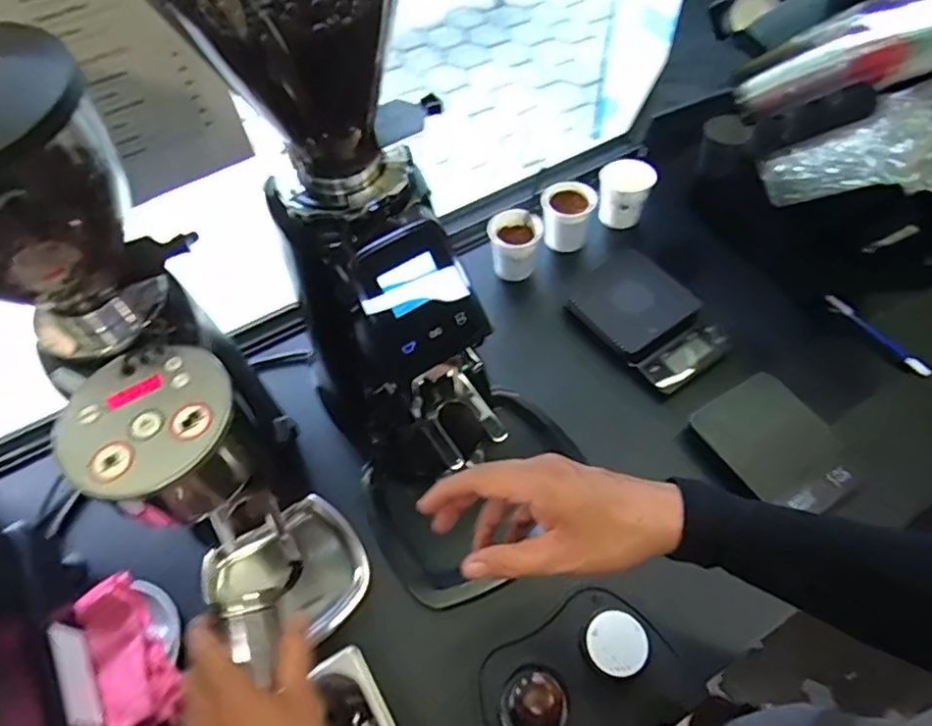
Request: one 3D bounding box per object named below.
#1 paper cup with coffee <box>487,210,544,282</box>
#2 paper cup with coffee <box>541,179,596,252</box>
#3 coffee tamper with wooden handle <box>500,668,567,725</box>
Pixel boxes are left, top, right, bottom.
[{"bbox_3d":[0.066,-0.159,0.828,0.066,0.077,0.068,-1,57,1],"label":"paper cup with coffee"},{"bbox_3d":[0.143,-0.209,0.860,0.074,0.078,0.078,-1,57,1],"label":"paper cup with coffee"},{"bbox_3d":[0.061,0.298,0.525,0.061,0.098,0.063,-25,60,-13],"label":"coffee tamper with wooden handle"}]

